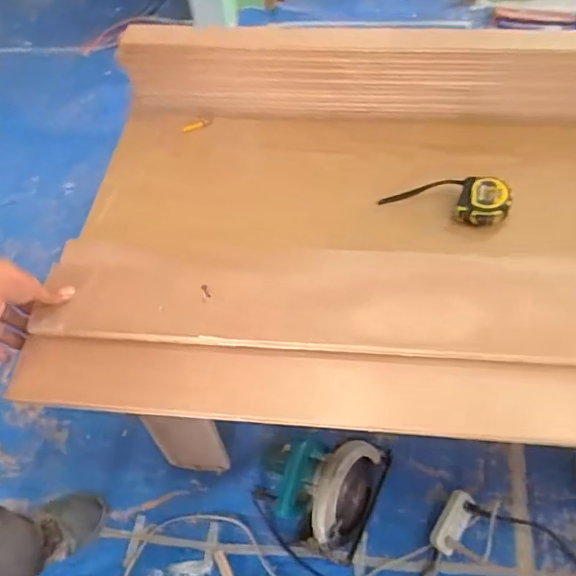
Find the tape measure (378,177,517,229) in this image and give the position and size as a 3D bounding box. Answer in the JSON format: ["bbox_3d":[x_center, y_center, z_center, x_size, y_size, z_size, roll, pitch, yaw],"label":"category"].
[{"bbox_3d":[0.231,-0.128,0.803,0.179,0.051,0.072,13,55,27],"label":"tape measure"}]

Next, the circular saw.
[{"bbox_3d":[0.062,0.383,1.113,0.232,0.169,0.226,19,58,18],"label":"circular saw"}]

